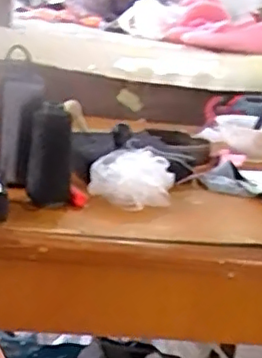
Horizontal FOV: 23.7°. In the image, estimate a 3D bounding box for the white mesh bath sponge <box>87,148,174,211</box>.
[{"bbox_3d":[-0.001,0.004,0.737,0.097,0.060,0.071,7,17,2],"label":"white mesh bath sponge"}]

